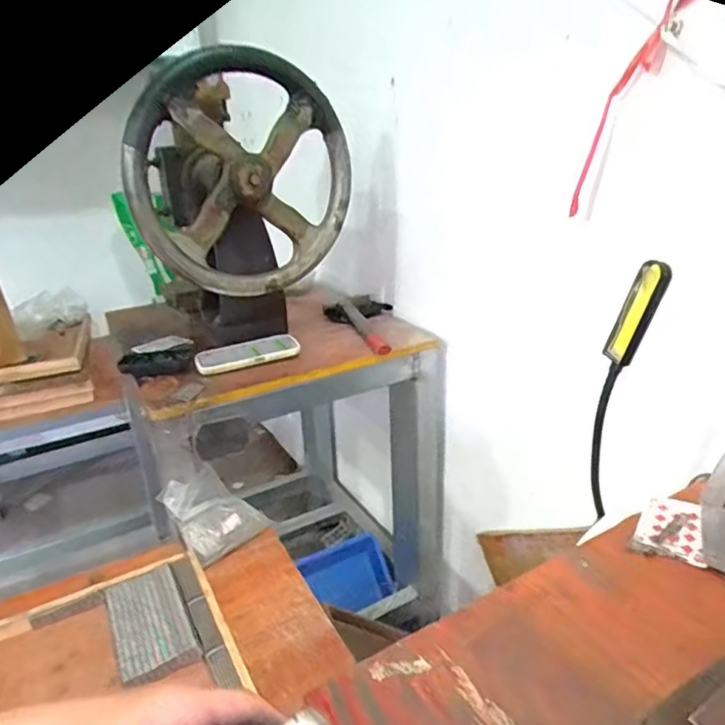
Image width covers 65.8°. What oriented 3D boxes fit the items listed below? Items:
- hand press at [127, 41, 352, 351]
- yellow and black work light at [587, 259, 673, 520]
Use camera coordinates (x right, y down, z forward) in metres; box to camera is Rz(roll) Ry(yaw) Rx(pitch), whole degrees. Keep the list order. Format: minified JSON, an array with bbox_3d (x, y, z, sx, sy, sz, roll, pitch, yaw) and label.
[{"bbox_3d":[-0.213,-0.265,0.980,0.337,0.452,0.291,-13,25,-22],"label":"hand press"},{"bbox_3d":[0.213,0.038,0.465,0.026,0.246,0.039,-9,23,-13],"label":"yellow and black work light"}]

